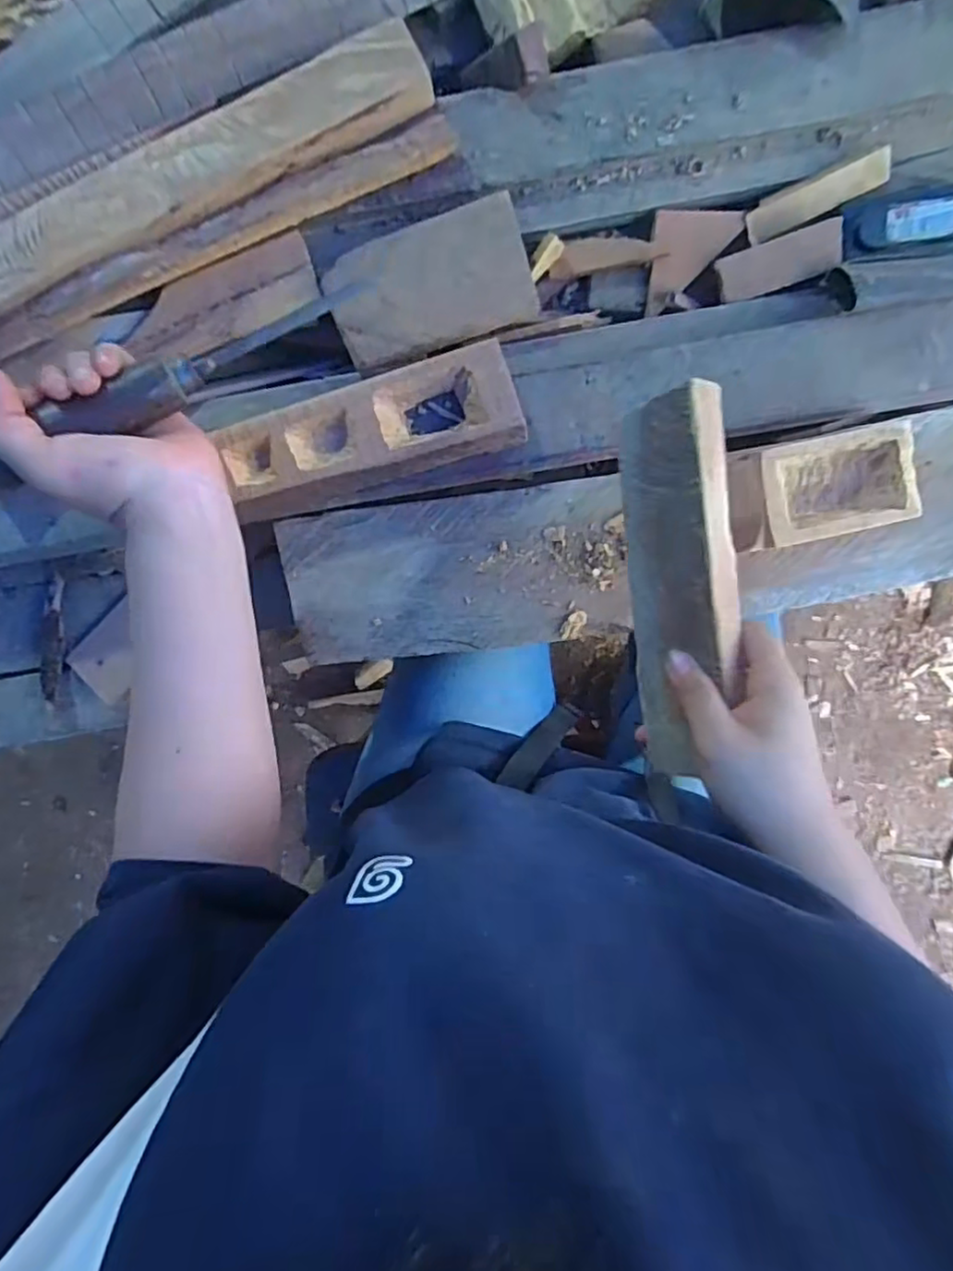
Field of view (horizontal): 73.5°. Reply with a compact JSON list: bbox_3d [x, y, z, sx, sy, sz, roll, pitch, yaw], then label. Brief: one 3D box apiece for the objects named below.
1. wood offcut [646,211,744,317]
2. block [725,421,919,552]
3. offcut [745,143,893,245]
[{"bbox_3d":[0.157,-0.269,0.459,0.061,0.011,0.071,3,92,2],"label":"wood offcut"},{"bbox_3d":[0.228,-0.097,0.435,0.113,0.052,0.065,-9,91,2],"label":"block"},{"bbox_3d":[0.238,-0.309,0.445,0.100,0.013,0.029,-24,89,1],"label":"offcut"}]

